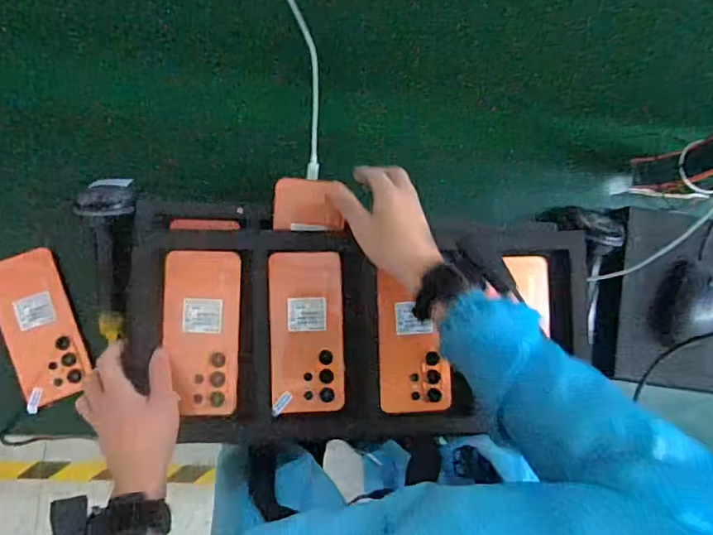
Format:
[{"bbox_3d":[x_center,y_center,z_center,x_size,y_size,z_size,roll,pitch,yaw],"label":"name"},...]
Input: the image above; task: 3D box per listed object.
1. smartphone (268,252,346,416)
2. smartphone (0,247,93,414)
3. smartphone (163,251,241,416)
[{"bbox_3d":[-0.053,0.068,0.577,0.077,0.013,0.167,-2,84,-7],"label":"smartphone"},{"bbox_3d":[-0.364,0.068,0.621,0.080,0.012,0.171,-21,86,-8],"label":"smartphone"},{"bbox_3d":[-0.161,0.067,0.562,0.076,0.012,0.165,1,84,-7],"label":"smartphone"}]

